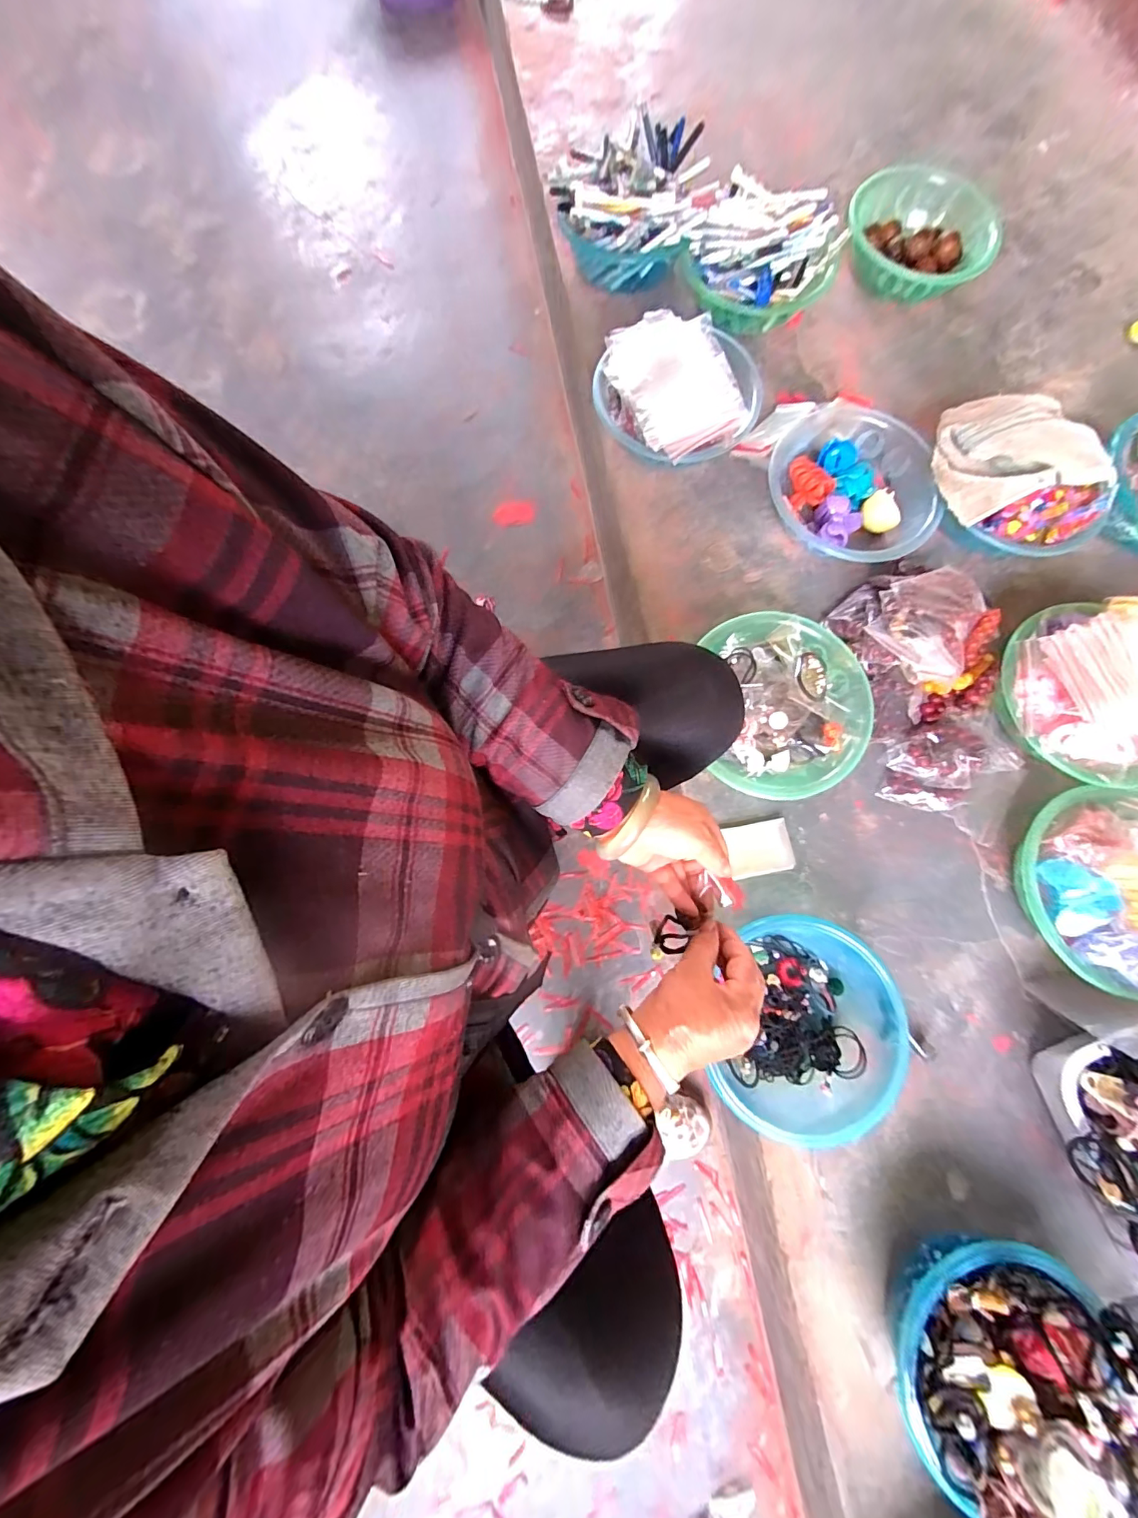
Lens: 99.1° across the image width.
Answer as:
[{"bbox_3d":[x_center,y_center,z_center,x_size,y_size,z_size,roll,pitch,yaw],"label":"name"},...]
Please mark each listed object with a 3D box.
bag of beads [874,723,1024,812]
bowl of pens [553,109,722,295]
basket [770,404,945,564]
[{"bbox_3d":[0.500,0.007,0.638,0.172,0.046,0.110,-18,79,-5],"label":"bag of beads"},{"bbox_3d":[0.095,-0.888,0.783,0.226,0.131,0.228,-7,78,-2],"label":"bowl of pens"},{"bbox_3d":[0.406,-0.394,0.702,0.226,0.069,0.222,0,78,-1],"label":"basket"}]

